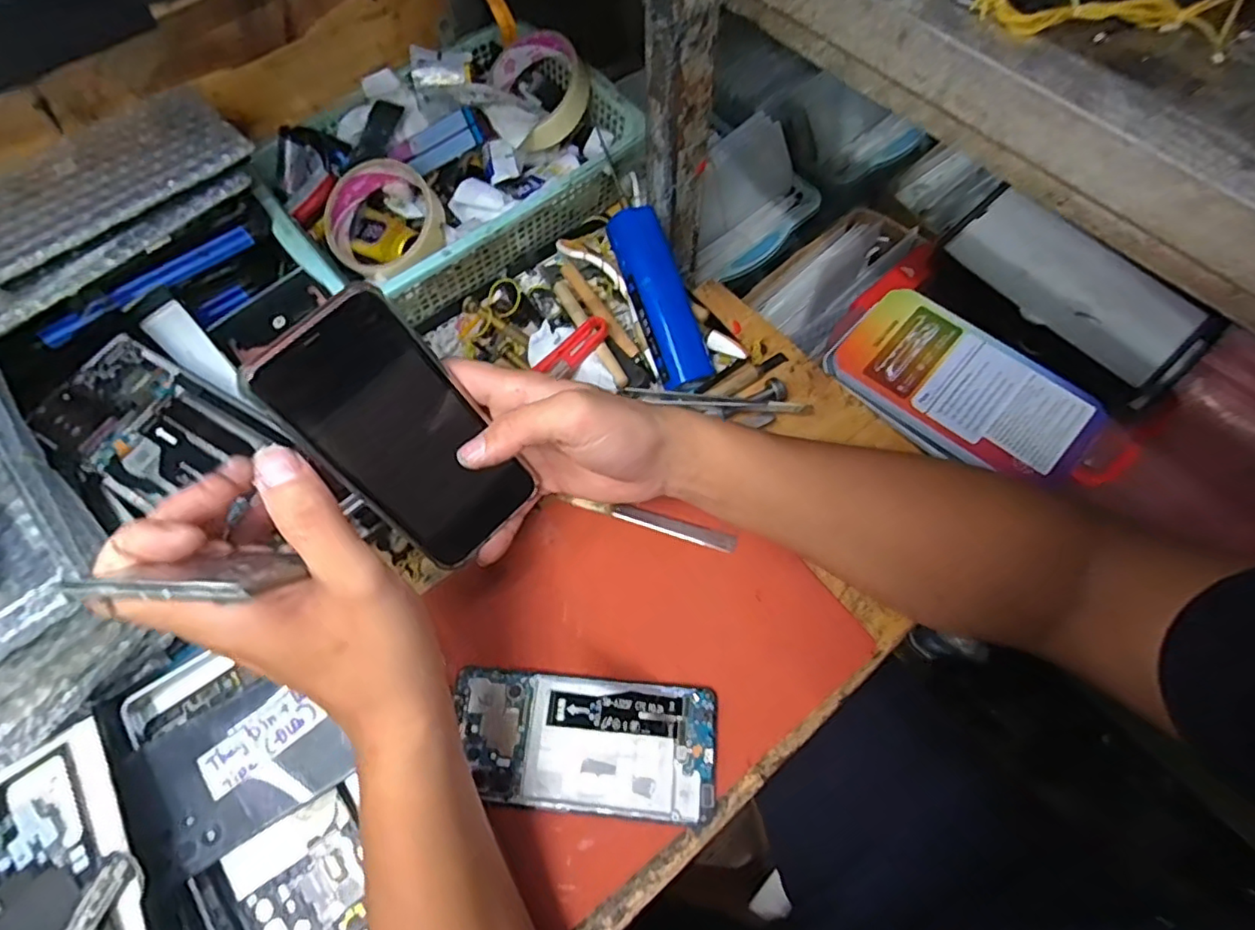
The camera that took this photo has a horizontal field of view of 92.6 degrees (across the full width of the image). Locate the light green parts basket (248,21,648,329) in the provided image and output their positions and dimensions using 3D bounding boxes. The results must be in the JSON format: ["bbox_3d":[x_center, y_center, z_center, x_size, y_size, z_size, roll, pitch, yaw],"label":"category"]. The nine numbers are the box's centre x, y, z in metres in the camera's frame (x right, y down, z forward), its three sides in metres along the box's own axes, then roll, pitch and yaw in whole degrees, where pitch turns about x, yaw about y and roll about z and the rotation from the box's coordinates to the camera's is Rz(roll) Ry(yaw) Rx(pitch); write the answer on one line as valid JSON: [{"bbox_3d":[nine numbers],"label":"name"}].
[{"bbox_3d":[-0.136,-0.230,0.472,0.268,0.062,0.184,-37,70,-13],"label":"light green parts basket"}]

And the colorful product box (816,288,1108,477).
[{"bbox_3d":[0.252,-0.057,0.453,0.180,0.023,0.101,40,74,17],"label":"colorful product box"}]

